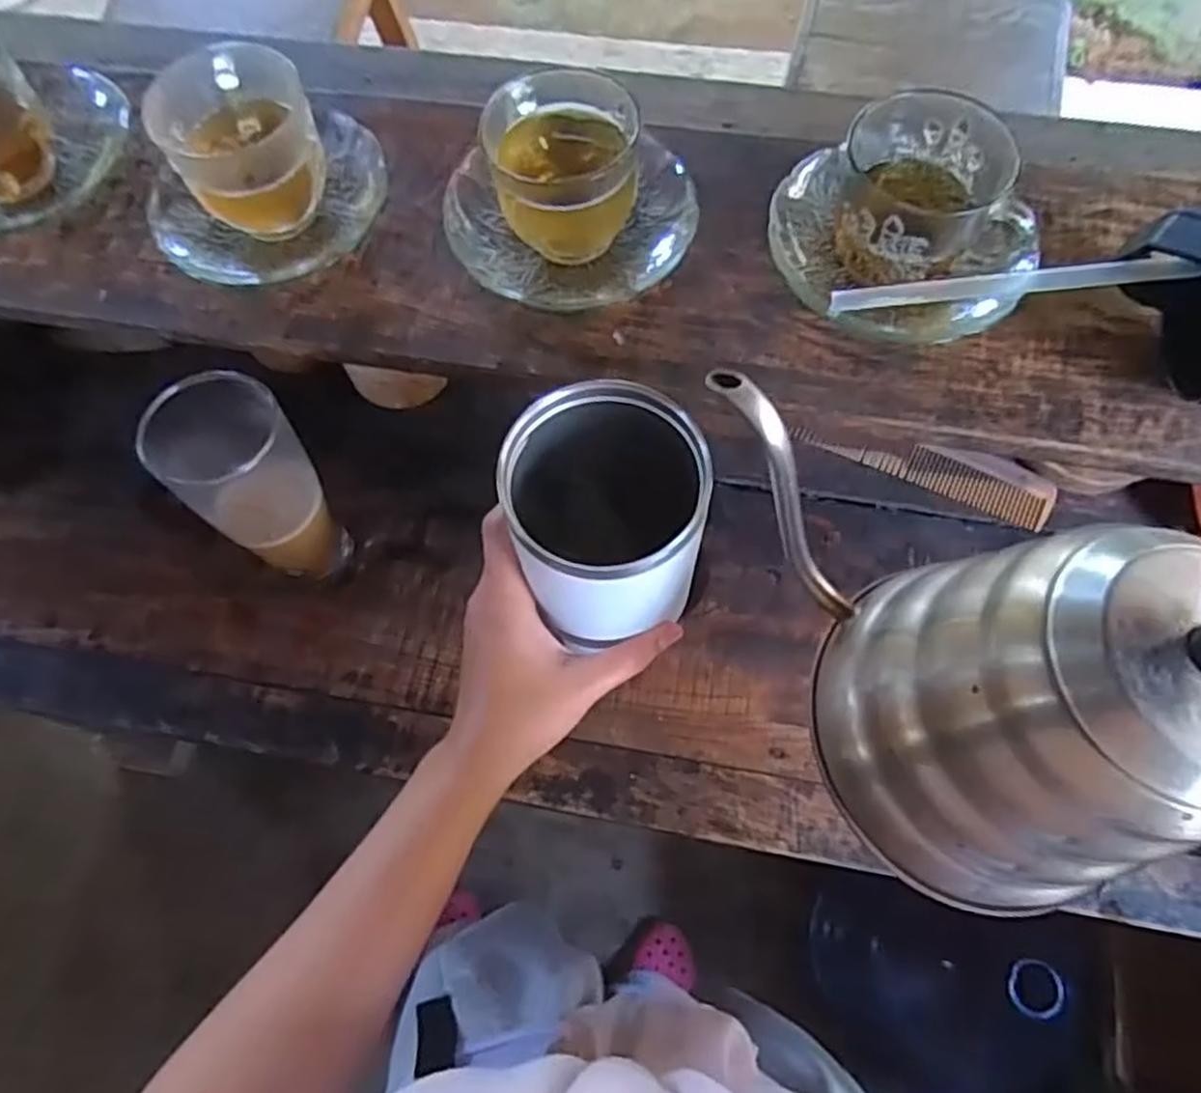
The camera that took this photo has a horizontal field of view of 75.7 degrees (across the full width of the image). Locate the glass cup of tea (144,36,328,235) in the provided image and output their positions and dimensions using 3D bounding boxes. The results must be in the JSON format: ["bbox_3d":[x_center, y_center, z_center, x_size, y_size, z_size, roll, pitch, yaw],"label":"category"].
[{"bbox_3d":[-0.201,-0.228,0.431,0.075,0.063,0.081,-1,69,2],"label":"glass cup of tea"}]

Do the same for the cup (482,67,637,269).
[{"bbox_3d":[-0.019,-0.205,0.423,0.076,0.069,0.077,-1,69,2],"label":"cup"}]

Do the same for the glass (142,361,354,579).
[{"bbox_3d":[-0.197,-0.033,0.468,0.063,0.162,0.071,36,75,15],"label":"glass"}]

